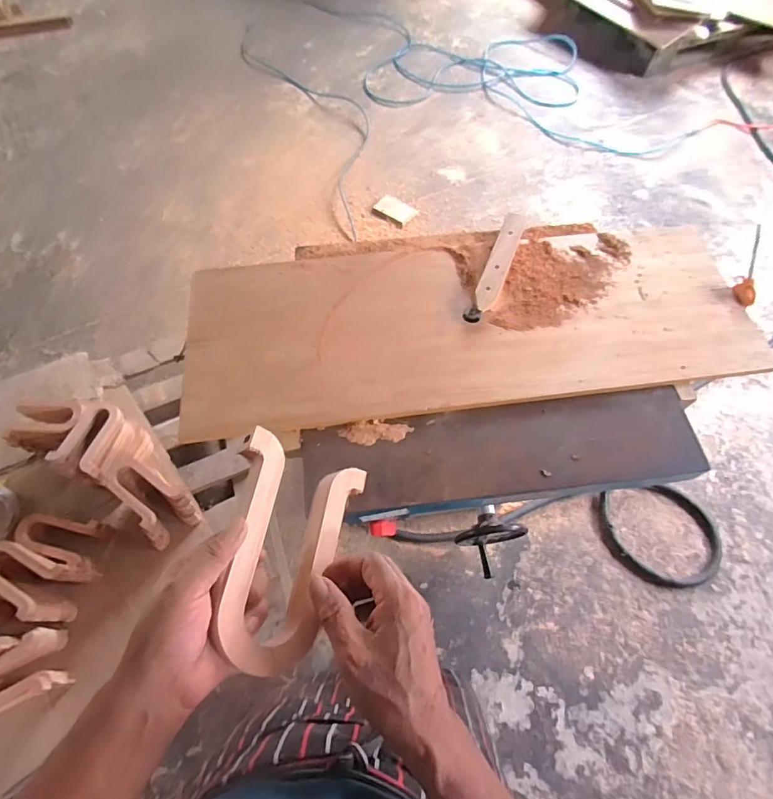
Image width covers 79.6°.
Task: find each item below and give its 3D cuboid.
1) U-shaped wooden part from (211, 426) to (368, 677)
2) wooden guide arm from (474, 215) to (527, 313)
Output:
[{"bbox_3d":[-0.090,0.130,0.404,0.120,0.016,0.183,27,56,-25],"label":"U-shaped wooden part"},{"bbox_3d":[0.224,-0.276,0.906,0.045,0.022,0.260,20,66,8],"label":"wooden guide arm"}]

